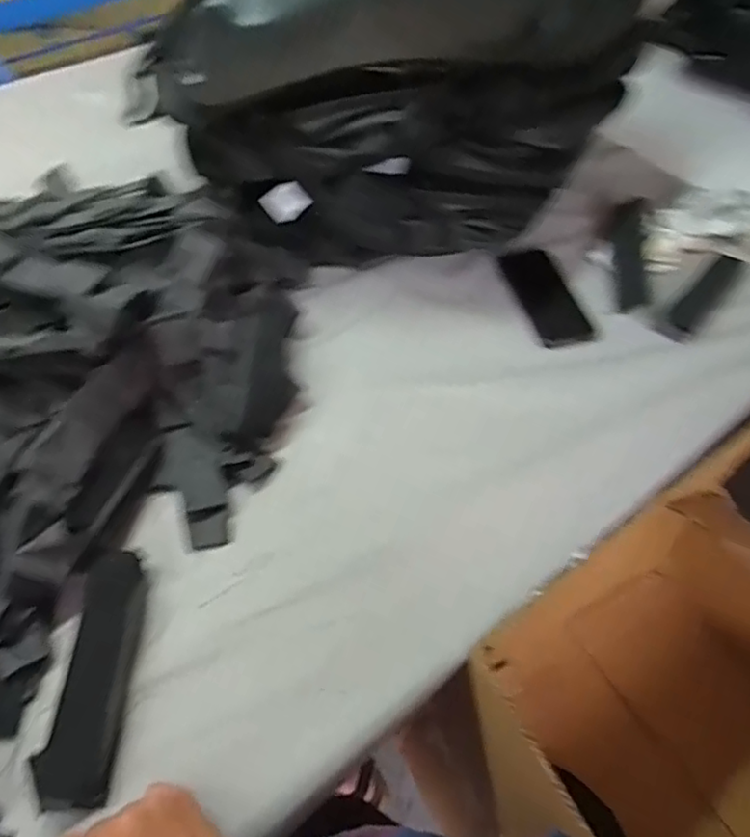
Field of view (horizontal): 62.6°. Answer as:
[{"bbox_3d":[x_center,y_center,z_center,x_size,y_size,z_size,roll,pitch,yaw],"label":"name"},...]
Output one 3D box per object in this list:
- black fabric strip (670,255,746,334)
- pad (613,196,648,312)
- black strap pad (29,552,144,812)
[{"bbox_3d":[0.416,-0.158,0.770,0.034,0.007,0.156,37,63,22],"label":"black fabric strip"},{"bbox_3d":[0.328,-0.207,0.790,0.038,0.021,0.159,7,70,4],"label":"pad"},{"bbox_3d":[-0.219,0.200,0.493,0.051,0.012,0.185,12,54,-15],"label":"black strap pad"}]

